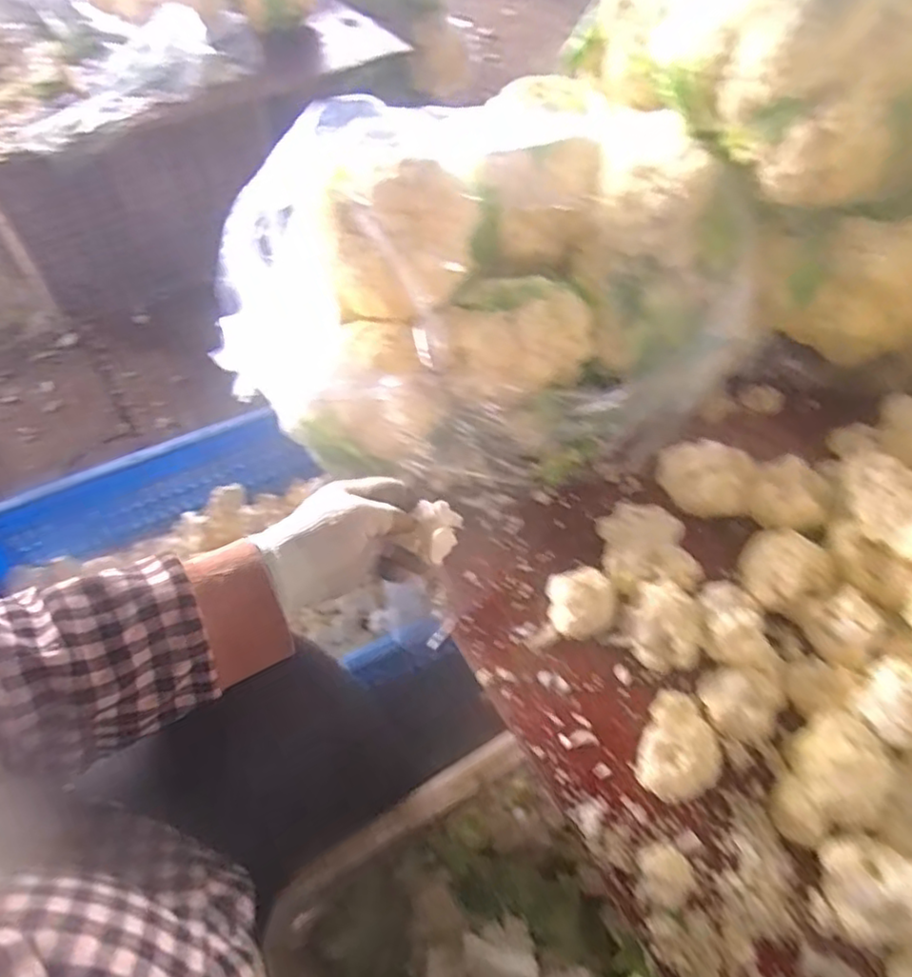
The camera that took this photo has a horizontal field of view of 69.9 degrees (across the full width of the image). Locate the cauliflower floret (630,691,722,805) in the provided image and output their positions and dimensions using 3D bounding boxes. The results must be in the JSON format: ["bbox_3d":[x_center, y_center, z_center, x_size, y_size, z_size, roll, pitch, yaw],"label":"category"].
[{"bbox_3d":[0.164,0.193,0.482,0.054,0.050,0.073,22,57,15],"label":"cauliflower floret"}]

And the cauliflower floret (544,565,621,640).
[{"bbox_3d":[0.107,0.097,0.552,0.052,0.050,0.056,0,54,0],"label":"cauliflower floret"}]

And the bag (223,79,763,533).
[{"bbox_3d":[0.027,-0.175,0.617,0.392,0.257,0.305,-19,56,-13],"label":"bag"}]

